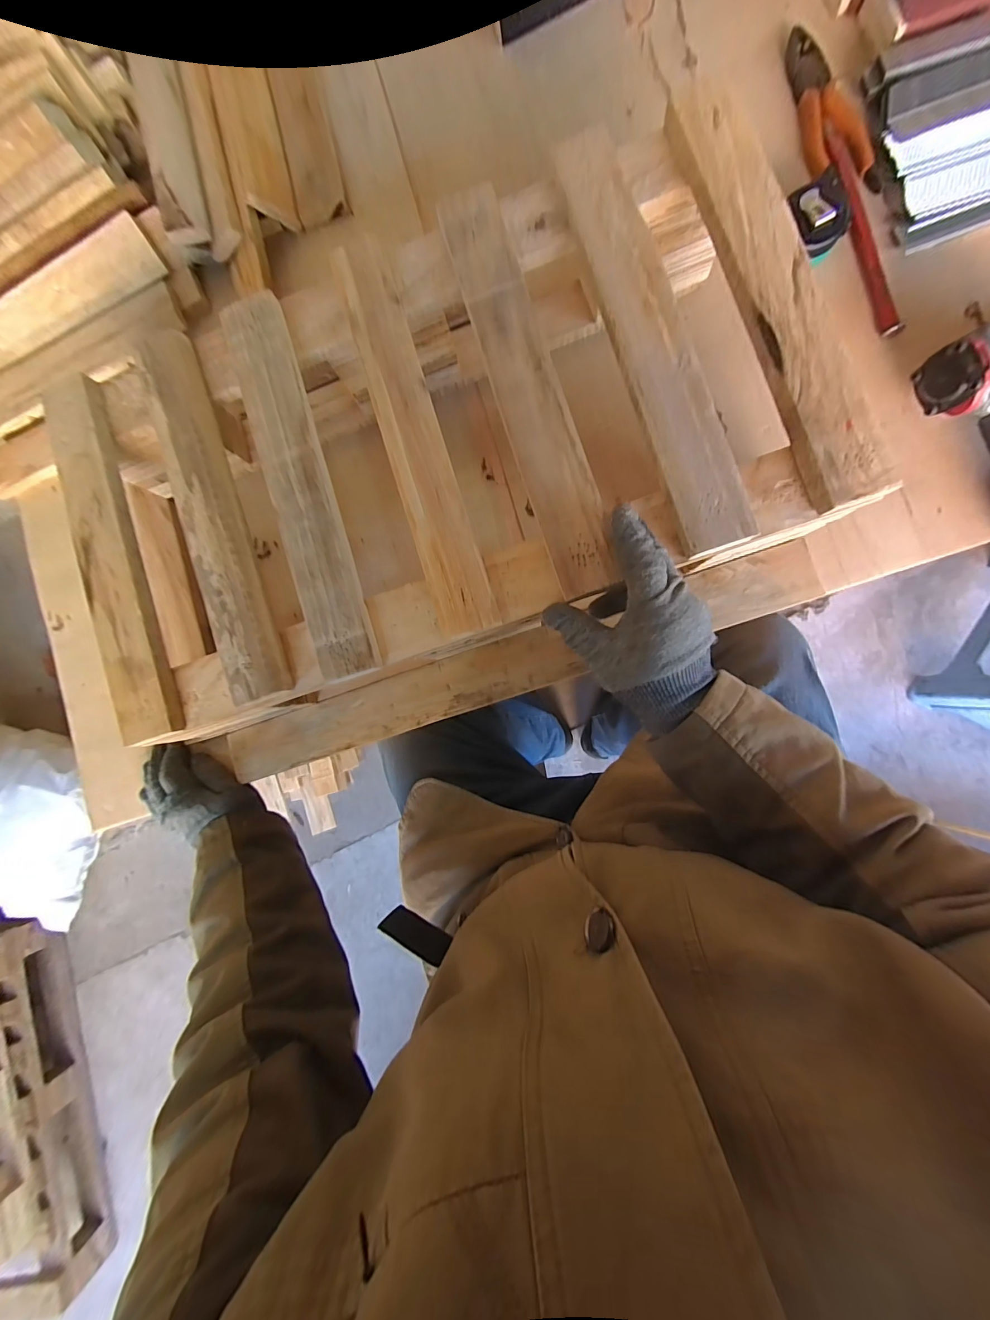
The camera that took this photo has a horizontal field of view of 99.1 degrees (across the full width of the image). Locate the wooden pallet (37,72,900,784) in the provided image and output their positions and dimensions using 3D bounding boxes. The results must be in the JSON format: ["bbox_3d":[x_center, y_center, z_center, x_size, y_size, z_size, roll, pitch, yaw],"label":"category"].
[{"bbox_3d":[-0.057,-0.153,0.402,0.637,0.139,0.390,-18,84,7],"label":"wooden pallet"}]

